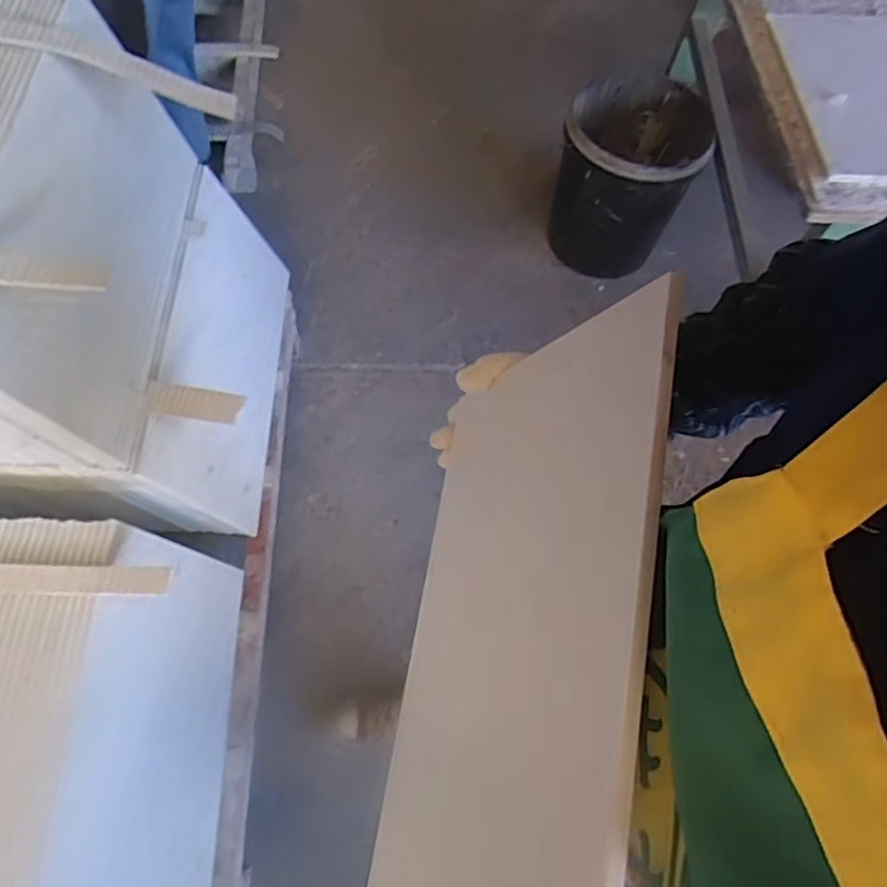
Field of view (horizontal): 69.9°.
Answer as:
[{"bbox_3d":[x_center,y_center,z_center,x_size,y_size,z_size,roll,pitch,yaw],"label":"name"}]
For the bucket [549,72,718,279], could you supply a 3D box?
[{"bbox_3d":[0.447,-0.643,1.570,0.322,0.391,0.343,0,64,-1],"label":"bucket"}]

